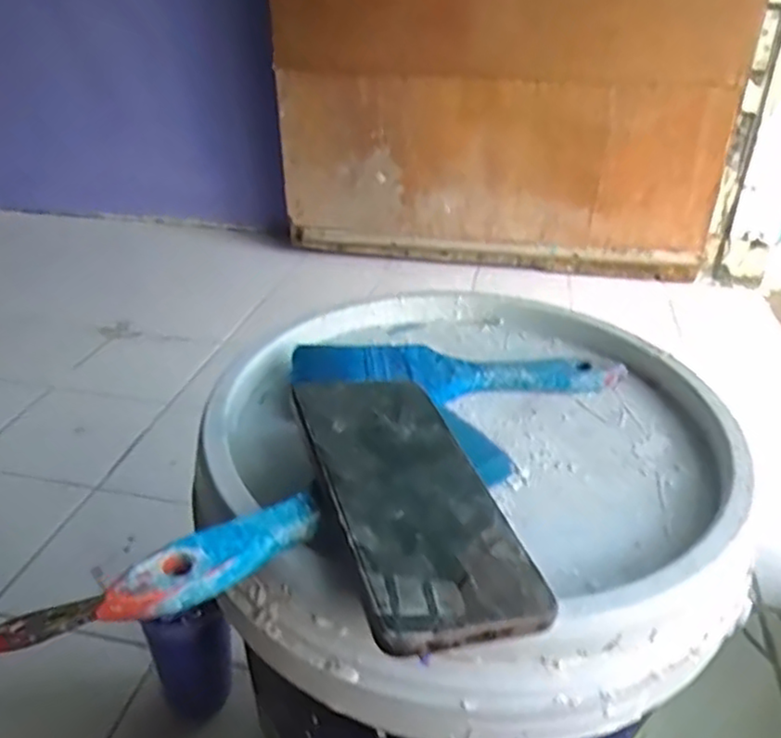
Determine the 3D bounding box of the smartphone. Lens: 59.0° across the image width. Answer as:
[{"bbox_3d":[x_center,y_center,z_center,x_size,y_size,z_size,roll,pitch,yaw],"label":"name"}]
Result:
[{"bbox_3d":[0.008,0.053,0.307,0.074,0.007,0.152,0,34,-22],"label":"smartphone"}]

